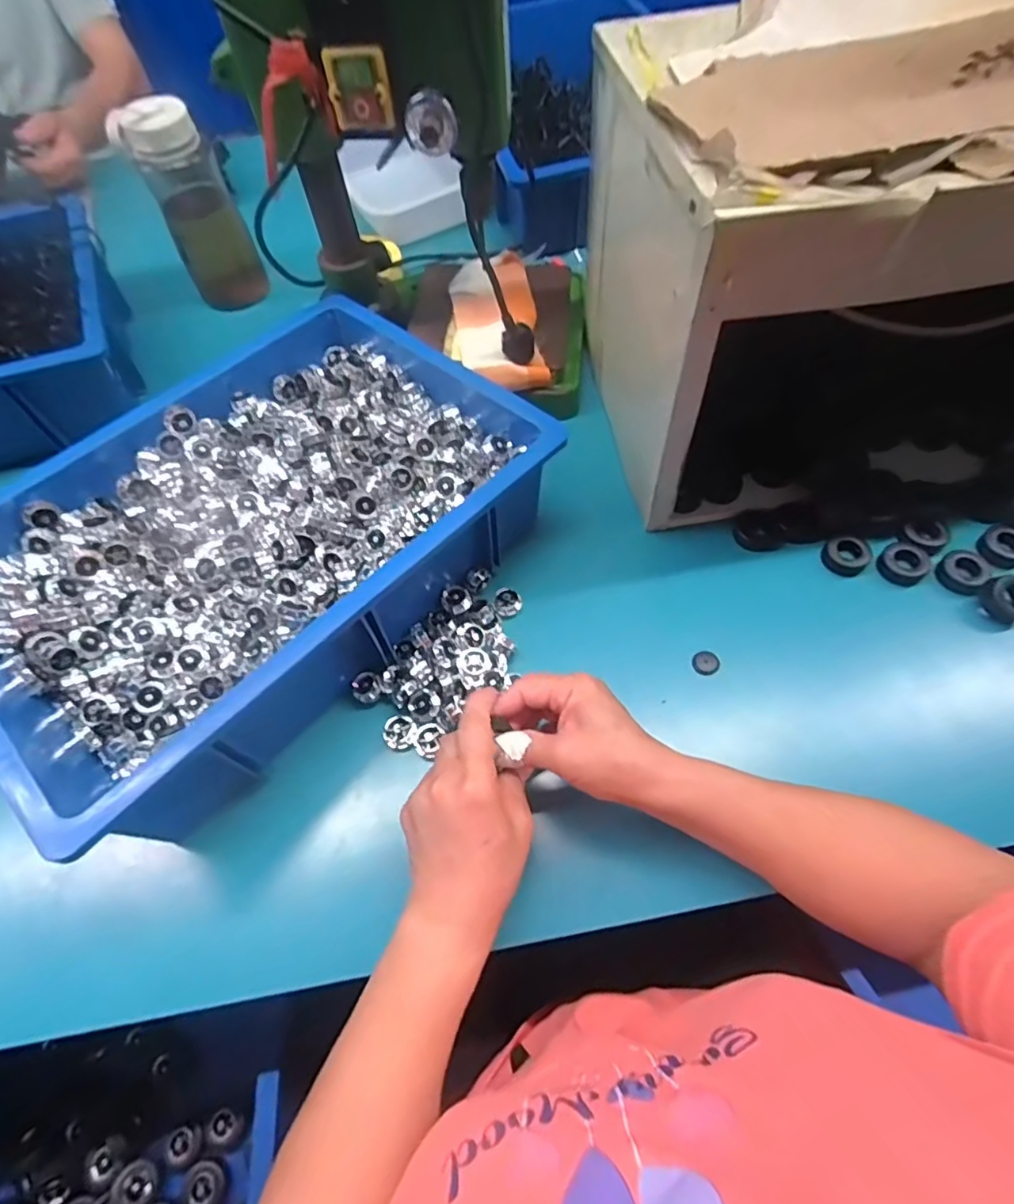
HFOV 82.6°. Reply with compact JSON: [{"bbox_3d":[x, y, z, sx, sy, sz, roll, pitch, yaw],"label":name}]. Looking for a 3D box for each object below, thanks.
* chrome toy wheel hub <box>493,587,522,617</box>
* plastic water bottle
[{"bbox_3d":[0.000,0.000,0.499,0.023,0.011,0.023,-1,62,3],"label":"chrome toy wheel hub"},{"bbox_3d":[-0.363,-0.463,0.684,0.085,0.188,0.081,-16,62,-5],"label":"plastic water bottle"}]

